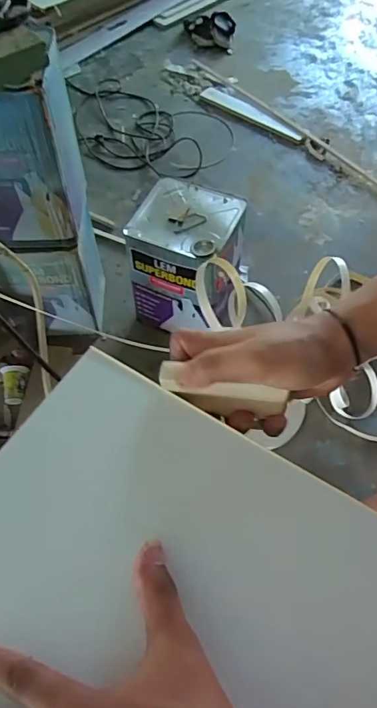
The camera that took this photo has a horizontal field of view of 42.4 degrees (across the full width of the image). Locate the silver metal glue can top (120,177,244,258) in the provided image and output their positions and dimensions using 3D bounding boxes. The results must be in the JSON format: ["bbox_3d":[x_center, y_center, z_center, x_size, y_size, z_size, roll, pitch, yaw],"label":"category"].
[{"bbox_3d":[-0.008,-0.330,1.170,0.240,0.019,0.220,20,59,12],"label":"silver metal glue can top"}]

